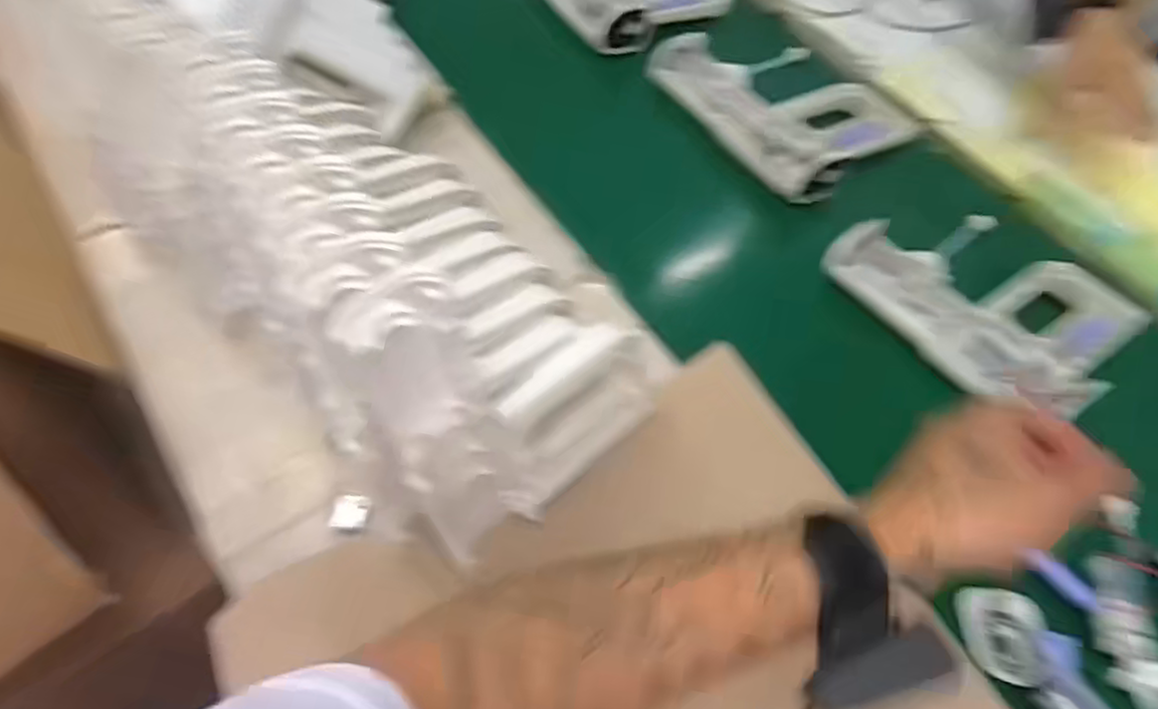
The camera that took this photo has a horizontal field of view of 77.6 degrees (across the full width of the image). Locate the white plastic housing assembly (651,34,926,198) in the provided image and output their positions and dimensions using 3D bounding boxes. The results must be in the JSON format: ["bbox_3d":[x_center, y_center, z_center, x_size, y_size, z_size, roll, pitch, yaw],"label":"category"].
[{"bbox_3d":[0.207,-0.261,0.713,0.184,0.035,0.230,-32,68,-22],"label":"white plastic housing assembly"}]

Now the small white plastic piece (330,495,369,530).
[{"bbox_3d":[-0.153,0.105,0.482,0.022,0.005,0.023,3,59,-5],"label":"small white plastic piece"}]

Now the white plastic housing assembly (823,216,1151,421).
[{"bbox_3d":[0.345,-0.053,0.608,0.186,0.044,0.217,-32,68,-22],"label":"white plastic housing assembly"}]

